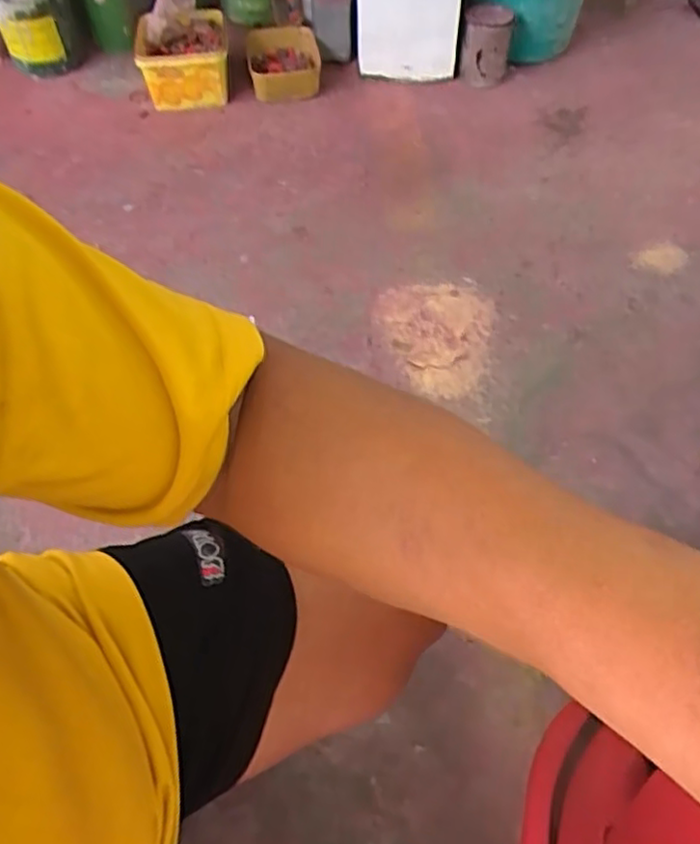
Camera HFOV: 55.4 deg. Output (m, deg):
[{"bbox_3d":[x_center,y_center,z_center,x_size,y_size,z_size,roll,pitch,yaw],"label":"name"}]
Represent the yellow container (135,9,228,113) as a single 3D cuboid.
[{"bbox_3d":[-0.402,-0.868,1.604,0.215,0.130,0.232,-7,57,-4],"label":"yellow container"}]

